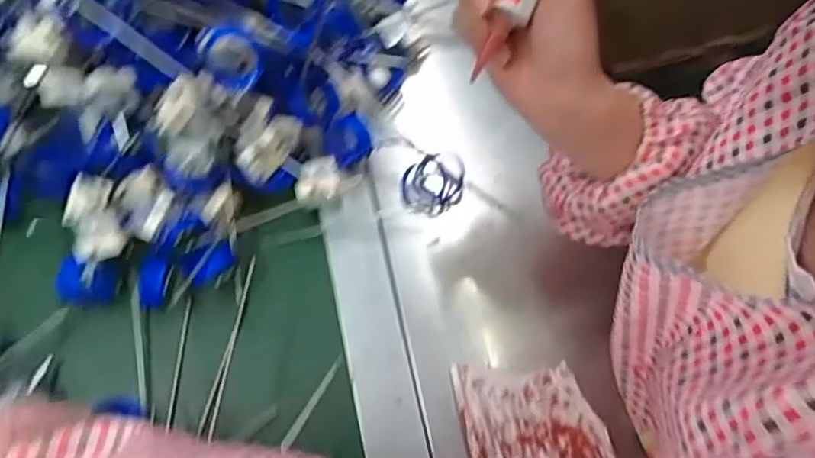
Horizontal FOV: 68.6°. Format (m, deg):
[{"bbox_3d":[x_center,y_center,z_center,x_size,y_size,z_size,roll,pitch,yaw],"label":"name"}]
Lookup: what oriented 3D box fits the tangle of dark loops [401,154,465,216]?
[{"bbox_3d":[0.021,-0.039,0.529,0.055,0.025,0.051,-1,67,2],"label":"tangle of dark loops"}]

